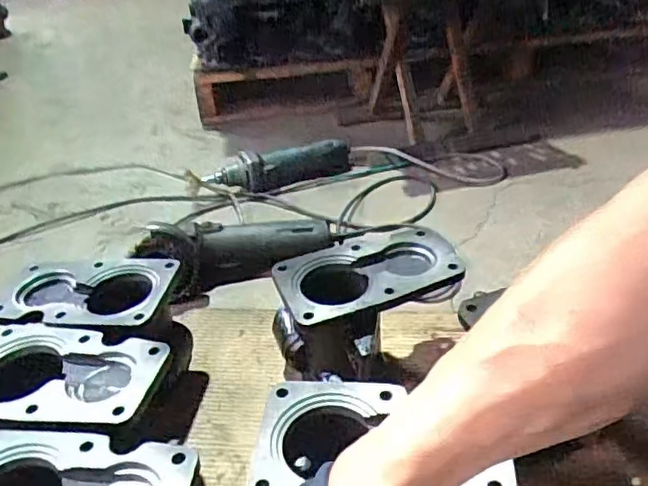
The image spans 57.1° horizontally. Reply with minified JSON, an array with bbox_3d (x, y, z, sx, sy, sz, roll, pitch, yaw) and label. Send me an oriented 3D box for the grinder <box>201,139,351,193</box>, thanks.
[{"bbox_3d":[-0.075,-0.129,1.044,0.267,0.064,0.059,-14,35,-13],"label":"grinder"}]

